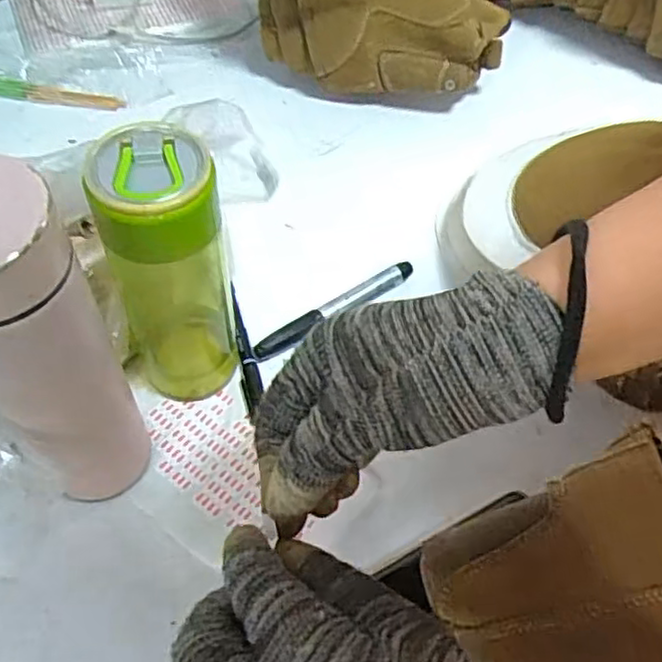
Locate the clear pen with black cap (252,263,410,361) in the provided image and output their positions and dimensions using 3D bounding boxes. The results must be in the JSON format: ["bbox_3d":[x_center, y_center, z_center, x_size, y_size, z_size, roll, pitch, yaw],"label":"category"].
[{"bbox_3d":[0.004,-0.016,0.511,0.138,0.015,0.014,-32,63,-21],"label":"clear pen with black cap"}]

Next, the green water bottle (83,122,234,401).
[{"bbox_3d":[-0.092,-0.031,0.411,0.065,0.181,0.065,-18,59,-14],"label":"green water bottle"}]

